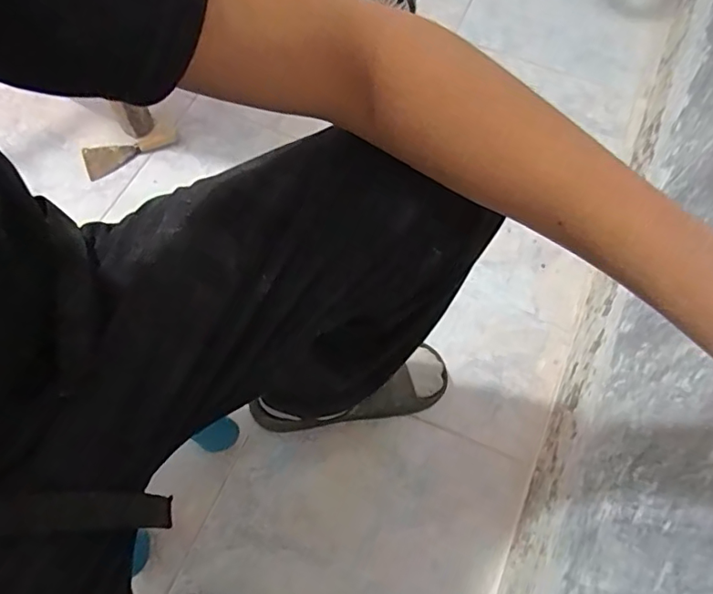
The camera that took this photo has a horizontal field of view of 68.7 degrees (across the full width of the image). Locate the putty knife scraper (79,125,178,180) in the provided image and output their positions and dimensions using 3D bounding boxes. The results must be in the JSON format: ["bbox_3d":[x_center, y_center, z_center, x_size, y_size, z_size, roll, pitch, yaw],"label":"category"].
[{"bbox_3d":[-0.406,-0.265,0.935,0.168,0.012,0.065,-21,68,1],"label":"putty knife scraper"}]

